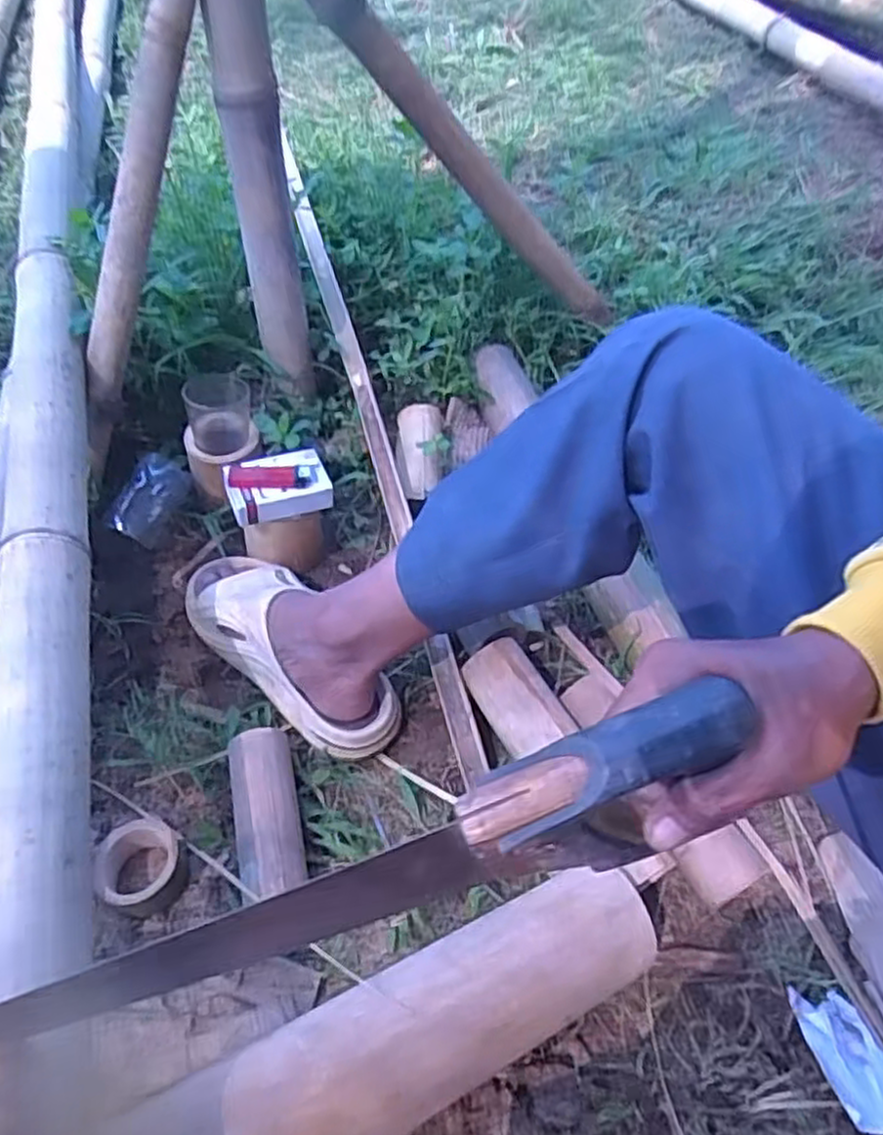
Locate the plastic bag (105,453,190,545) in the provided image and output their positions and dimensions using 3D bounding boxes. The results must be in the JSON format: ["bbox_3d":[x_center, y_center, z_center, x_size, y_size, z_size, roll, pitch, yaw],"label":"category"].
[{"bbox_3d":[-0.321,-0.076,0.828,0.033,0.072,0.103,23,53,17],"label":"plastic bag"}]

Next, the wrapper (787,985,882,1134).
[{"bbox_3d":[0.306,0.364,0.553,0.052,0.015,0.098,-6,35,-7],"label":"wrapper"}]

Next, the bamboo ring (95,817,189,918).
[{"bbox_3d":[-0.239,0.238,0.595,0.070,0.035,0.067,1,50,-1],"label":"bamboo ring"}]

